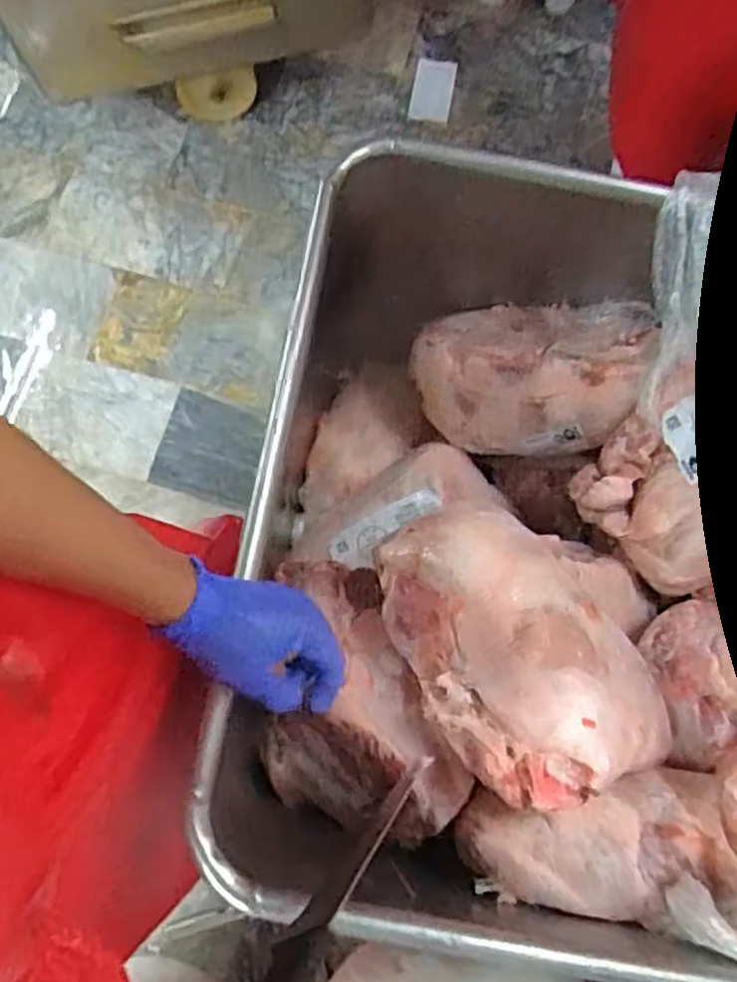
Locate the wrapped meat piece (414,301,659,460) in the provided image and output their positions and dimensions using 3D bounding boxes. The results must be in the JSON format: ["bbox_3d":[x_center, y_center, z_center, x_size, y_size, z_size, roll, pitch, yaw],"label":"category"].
[{"bbox_3d":[0.189,-0.147,0.917,0.266,0.145,0.173,13,75,4],"label":"wrapped meat piece"}]

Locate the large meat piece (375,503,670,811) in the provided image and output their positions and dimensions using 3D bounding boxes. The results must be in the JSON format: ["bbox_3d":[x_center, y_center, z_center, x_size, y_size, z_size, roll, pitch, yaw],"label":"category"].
[{"bbox_3d":[0.133,0.134,0.626,0.189,0.100,0.289,-32,77,-8],"label":"large meat piece"}]

